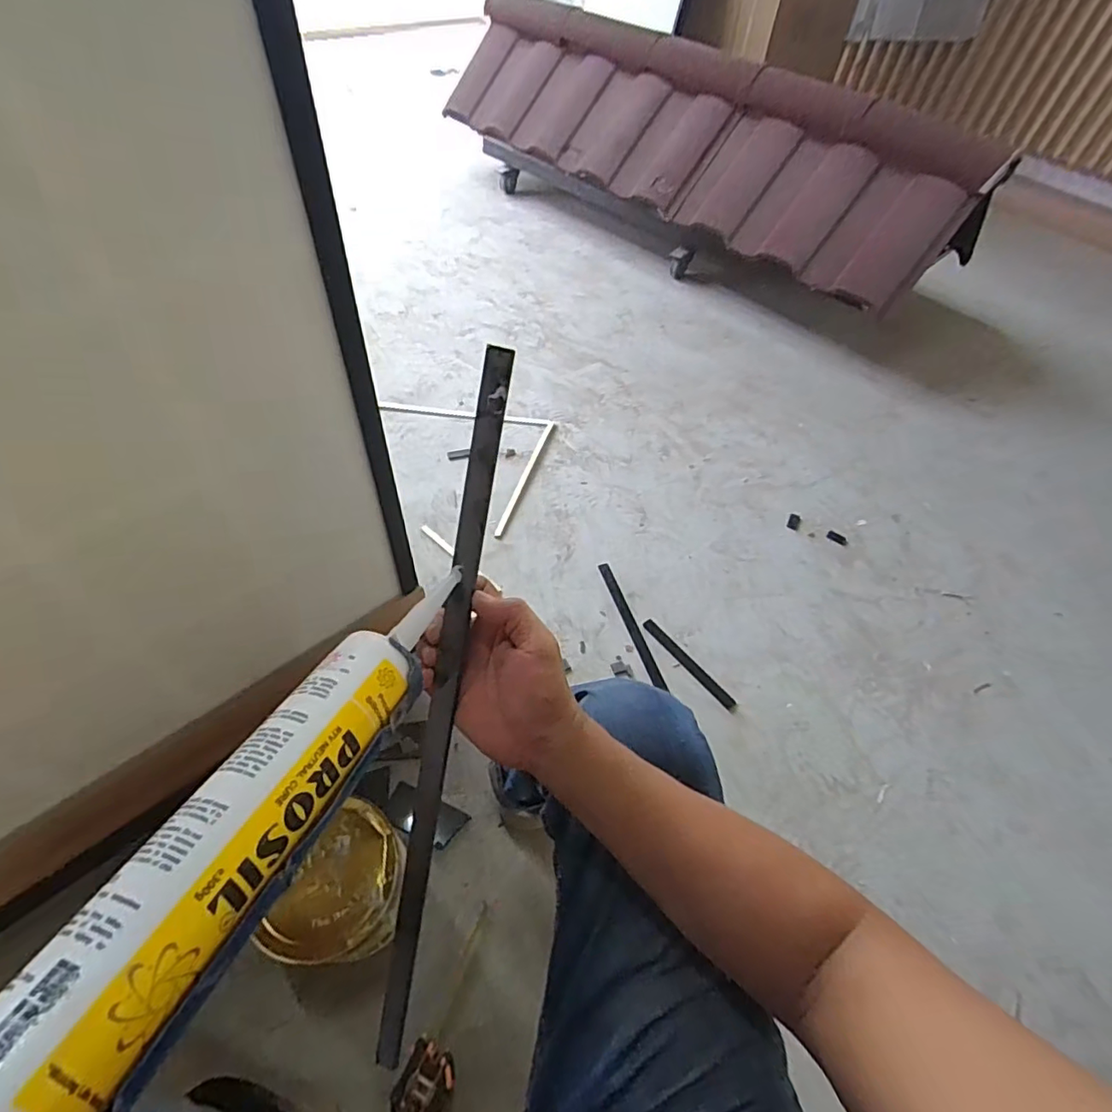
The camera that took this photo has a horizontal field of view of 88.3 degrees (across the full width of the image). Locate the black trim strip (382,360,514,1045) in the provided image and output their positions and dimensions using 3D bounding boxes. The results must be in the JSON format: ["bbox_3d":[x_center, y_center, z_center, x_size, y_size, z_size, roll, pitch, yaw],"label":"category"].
[{"bbox_3d":[-0.090,0.138,0.430,0.022,0.567,0.011,12,10,3],"label":"black trim strip"}]

